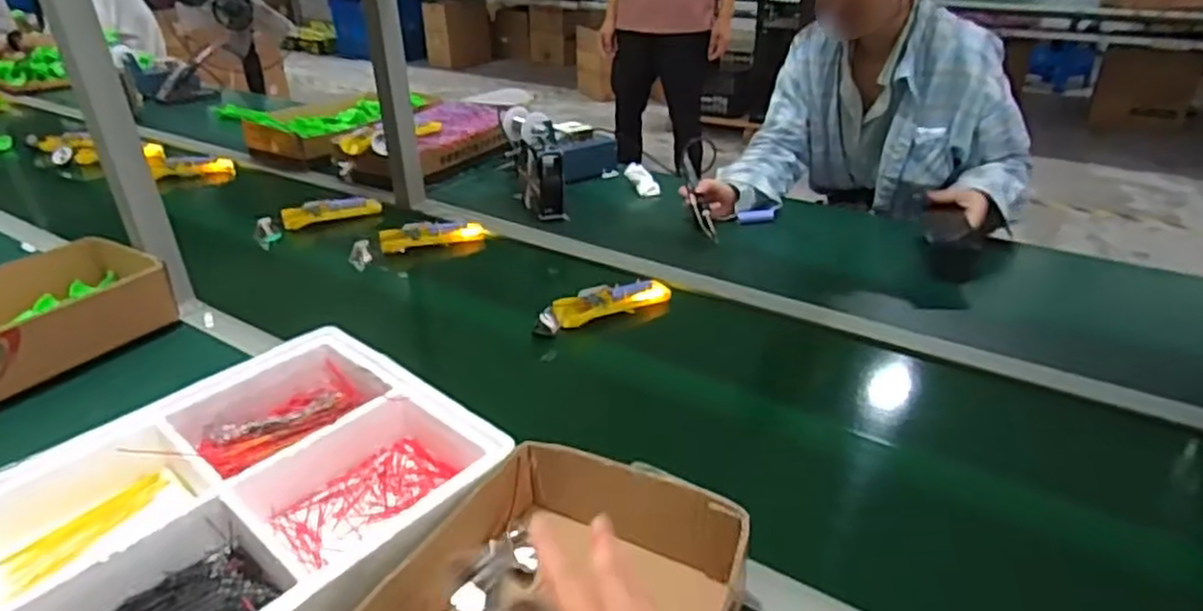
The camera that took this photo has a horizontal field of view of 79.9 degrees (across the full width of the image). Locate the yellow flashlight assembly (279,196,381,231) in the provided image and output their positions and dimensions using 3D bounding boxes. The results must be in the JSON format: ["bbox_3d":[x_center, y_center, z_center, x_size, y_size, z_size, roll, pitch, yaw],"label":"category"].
[{"bbox_3d":[-0.483,-0.171,1.289,0.166,0.038,0.035,-14,32,-22],"label":"yellow flashlight assembly"}]

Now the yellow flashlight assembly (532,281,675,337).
[{"bbox_3d":[0.001,-0.004,0.986,0.200,0.032,0.046,-17,34,-26],"label":"yellow flashlight assembly"}]

